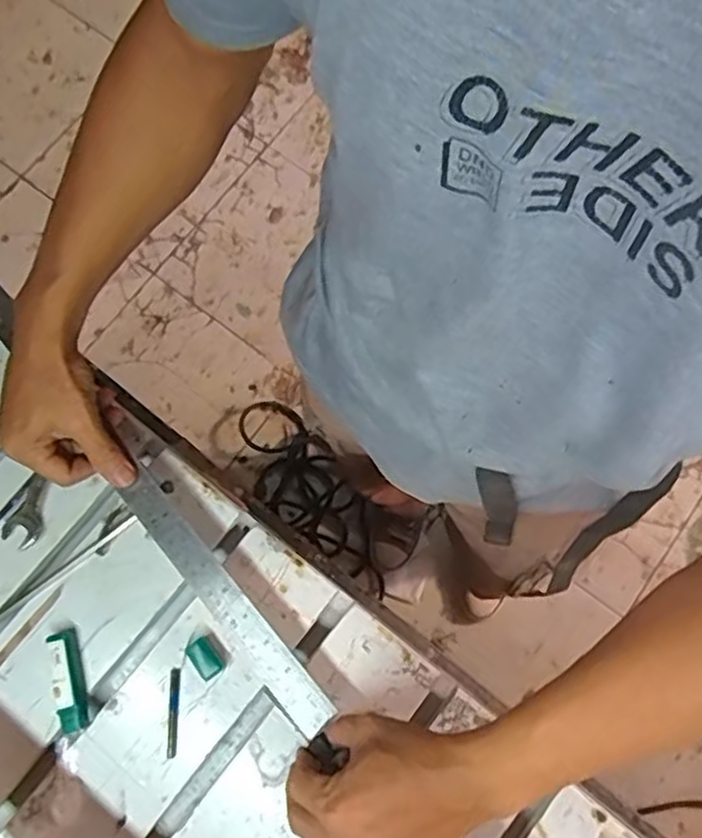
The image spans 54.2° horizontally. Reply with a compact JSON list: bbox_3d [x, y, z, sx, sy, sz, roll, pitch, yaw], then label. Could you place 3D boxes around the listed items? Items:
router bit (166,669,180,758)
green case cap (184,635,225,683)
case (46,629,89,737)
[{"bbox_3d":[-0.140,0.231,0.540,0.009,0.004,0.064,1,75,1],"label":"router bit"},{"bbox_3d":[-0.116,0.190,0.542,0.020,0.020,0.031,-42,79,-9],"label":"green case cap"},{"bbox_3d":[-0.221,0.205,0.537,0.020,0.020,0.075,-15,76,-3],"label":"case"}]

